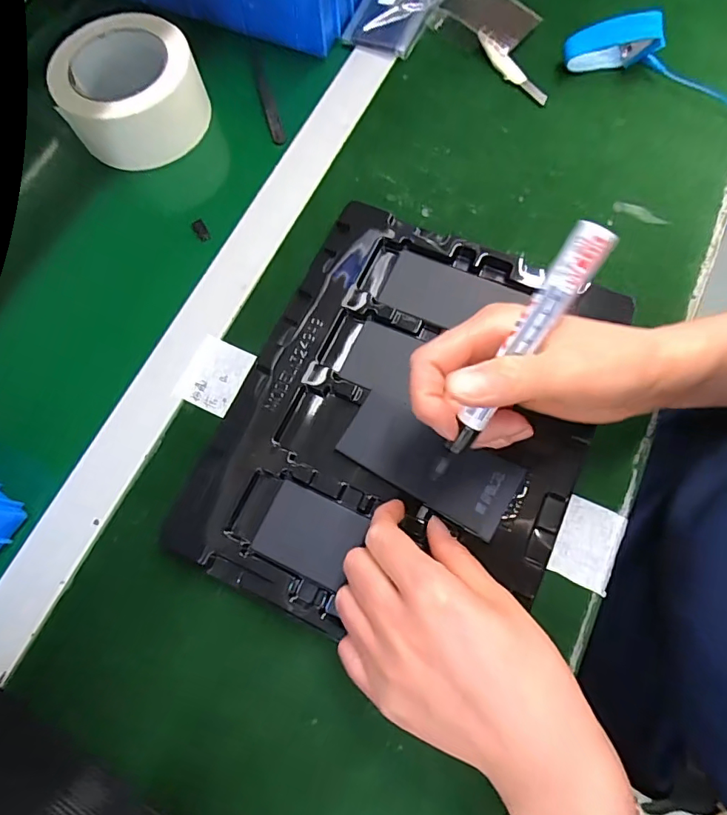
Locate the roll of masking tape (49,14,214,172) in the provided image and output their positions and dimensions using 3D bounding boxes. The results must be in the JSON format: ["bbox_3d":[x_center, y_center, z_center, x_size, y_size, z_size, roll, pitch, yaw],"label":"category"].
[{"bbox_3d":[-0.187,-0.257,0.400,0.106,0.049,0.106,0,73,1],"label":"roll of masking tape"}]

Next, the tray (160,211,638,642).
[{"bbox_3d":[0.028,0.005,0.317,0.215,0.017,0.268,23,75,8],"label":"tray"}]

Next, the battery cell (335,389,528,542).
[{"bbox_3d":[0.040,0.032,0.304,0.109,0.006,0.047,29,76,15],"label":"battery cell"}]

